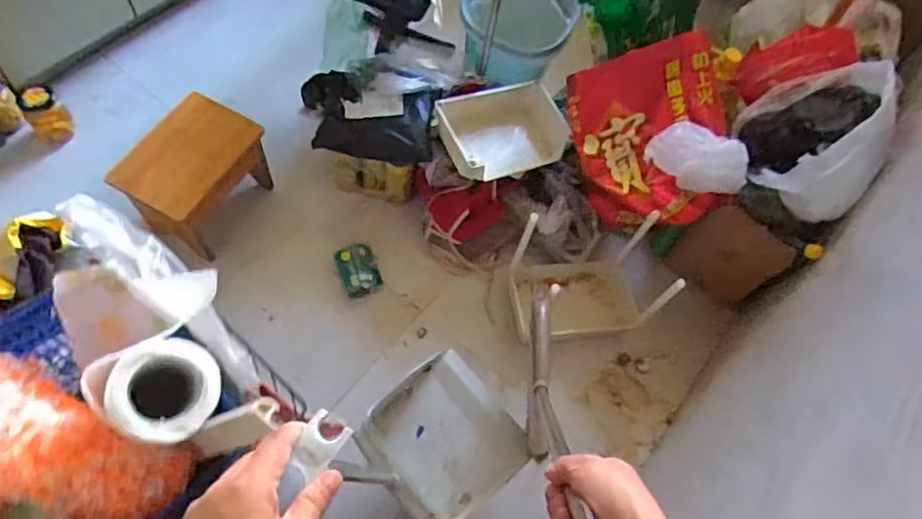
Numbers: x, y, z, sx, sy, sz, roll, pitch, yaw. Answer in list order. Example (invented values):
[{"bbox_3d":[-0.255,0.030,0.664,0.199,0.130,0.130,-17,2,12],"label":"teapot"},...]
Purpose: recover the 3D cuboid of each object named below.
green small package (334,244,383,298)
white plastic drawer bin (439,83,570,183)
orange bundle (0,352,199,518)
[{"bbox_3d":[-0.242,0.023,1.436,0.087,0.022,0.120,-21,68,-11],"label":"green small package"},{"bbox_3d":[0.104,-0.305,1.423,0.307,0.115,0.222,-13,74,-26],"label":"white plastic drawer bin"},{"bbox_3d":[-0.331,0.149,0.493,0.207,0.099,0.087,33,68,-5],"label":"orange bundle"}]

